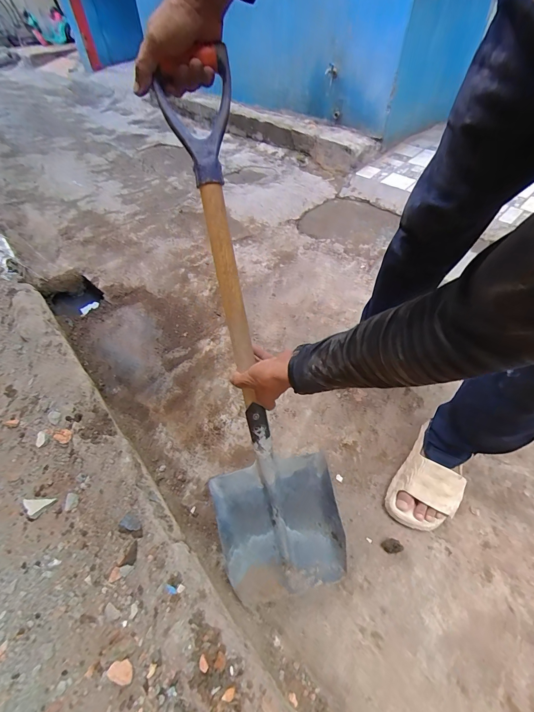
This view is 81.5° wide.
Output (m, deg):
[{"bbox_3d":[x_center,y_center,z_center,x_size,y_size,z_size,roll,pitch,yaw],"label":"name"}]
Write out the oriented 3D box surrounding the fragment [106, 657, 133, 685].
[{"bbox_3d":[-0.208,0.451,0.443,0.036,0.005,0.025,30,47,-4],"label":"fragment"}]

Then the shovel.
[{"bbox_3d":[-0.028,0.019,0.516,0.221,0.846,0.077,-11,13,-7],"label":"shovel"}]

